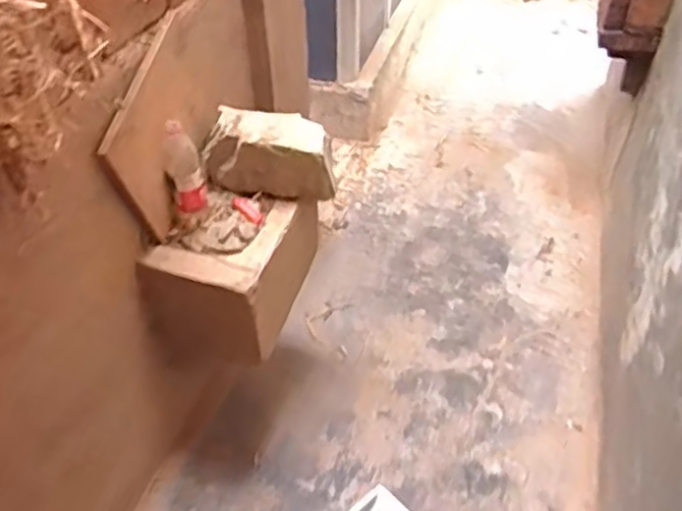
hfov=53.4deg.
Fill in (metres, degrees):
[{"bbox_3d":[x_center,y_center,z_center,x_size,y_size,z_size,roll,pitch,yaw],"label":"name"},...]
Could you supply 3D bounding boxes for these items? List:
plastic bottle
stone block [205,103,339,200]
[{"bbox_3d":[-0.308,-0.162,1.342,0.072,0.205,0.060,-11,46,-12],"label":"plastic bottle"},{"bbox_3d":[-0.149,-0.218,1.453,0.287,0.139,0.108,8,45,7],"label":"stone block"}]

